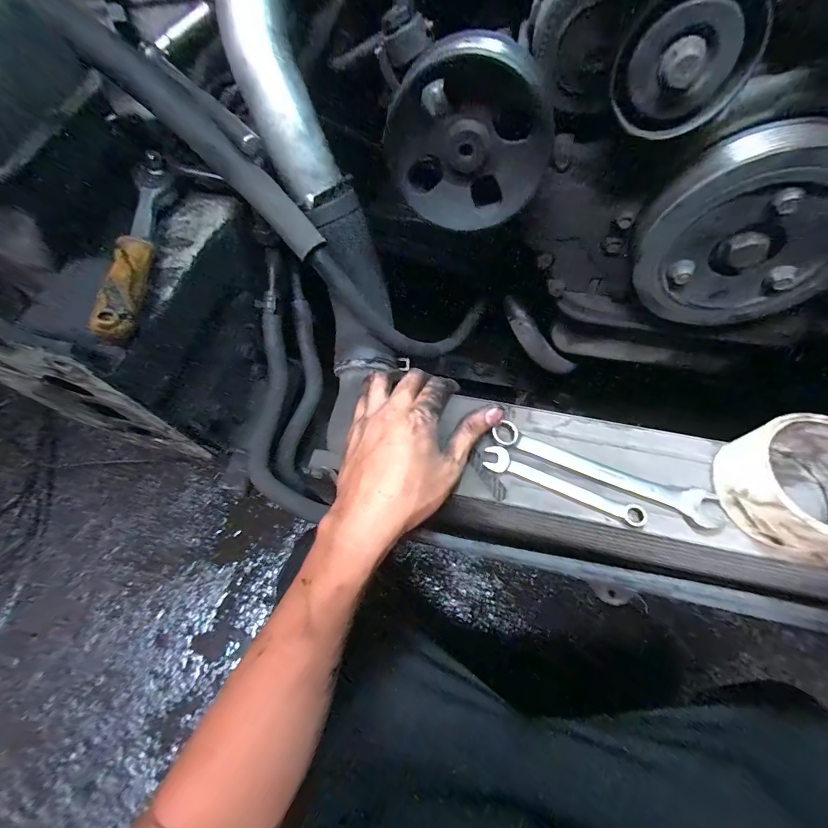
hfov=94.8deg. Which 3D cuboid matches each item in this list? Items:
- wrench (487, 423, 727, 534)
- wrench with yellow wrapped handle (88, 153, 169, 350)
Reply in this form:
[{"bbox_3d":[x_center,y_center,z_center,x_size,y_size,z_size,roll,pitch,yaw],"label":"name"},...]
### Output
[{"bbox_3d":[0.150,0.048,0.309,0.174,0.013,0.028,20,68,9],"label":"wrench"},{"bbox_3d":[-0.207,-0.132,0.285,0.021,0.034,0.179,-7,66,-3],"label":"wrench with yellow wrapped handle"}]

